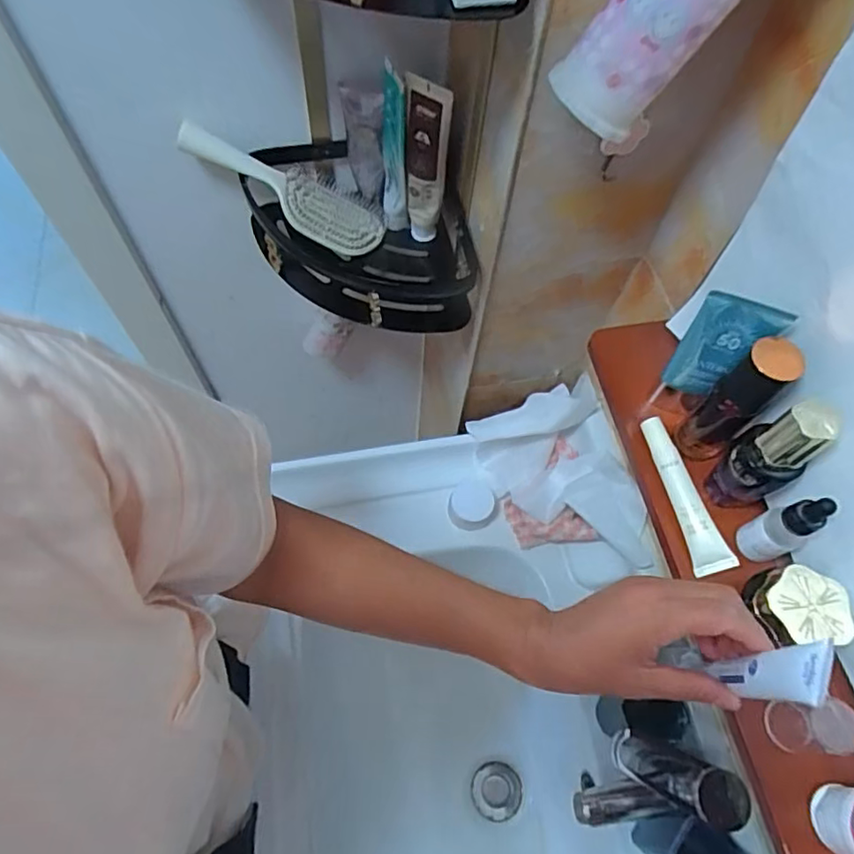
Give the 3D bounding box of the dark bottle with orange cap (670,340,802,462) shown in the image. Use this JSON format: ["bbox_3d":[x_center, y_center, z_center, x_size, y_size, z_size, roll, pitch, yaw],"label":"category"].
[{"bbox_3d":[0.215,-0.019,0.403,0.038,0.113,0.032,-36,70,-19],"label":"dark bottle with orange cap"}]

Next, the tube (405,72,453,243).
[{"bbox_3d":[-0.001,-0.254,0.576,0.040,0.180,0.024,1,63,-2],"label":"tube"}]

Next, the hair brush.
[{"bbox_3d":[-0.147,-0.260,0.620,0.215,0.034,0.086,21,60,-24],"label":"hair brush"}]

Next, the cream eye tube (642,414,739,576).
[{"bbox_3d":[0.190,0.049,0.431,0.023,0.018,0.118,-10,64,-7],"label":"cream eye tube"}]

